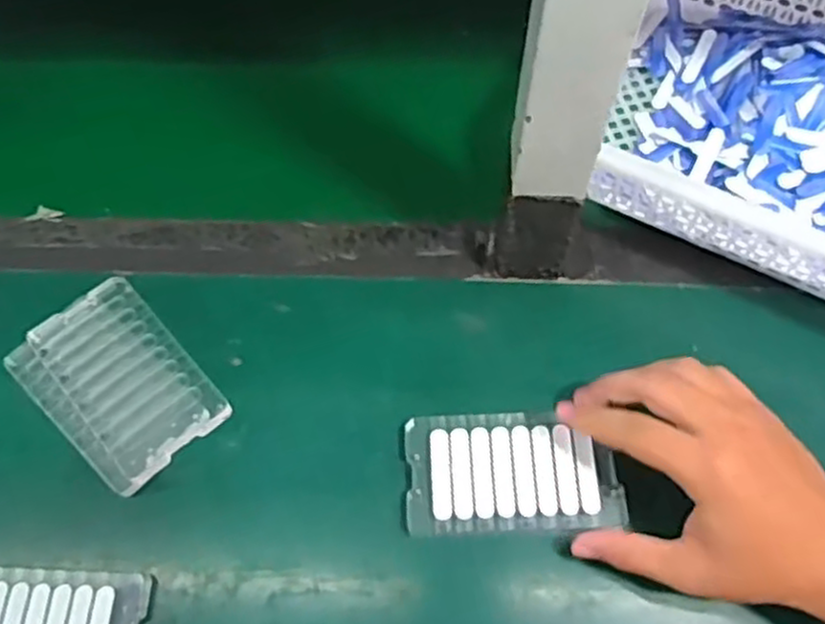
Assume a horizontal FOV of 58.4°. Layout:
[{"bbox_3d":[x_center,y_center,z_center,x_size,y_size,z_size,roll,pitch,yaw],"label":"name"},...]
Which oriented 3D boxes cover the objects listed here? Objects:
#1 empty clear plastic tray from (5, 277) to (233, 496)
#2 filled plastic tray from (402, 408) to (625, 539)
[{"bbox_3d":[-0.177,0.044,0.447,0.083,0.024,0.121,-40,69,-17],"label":"empty clear plastic tray"},{"bbox_3d":[0.058,0.092,0.427,0.120,0.007,0.068,-2,63,0],"label":"filled plastic tray"}]

